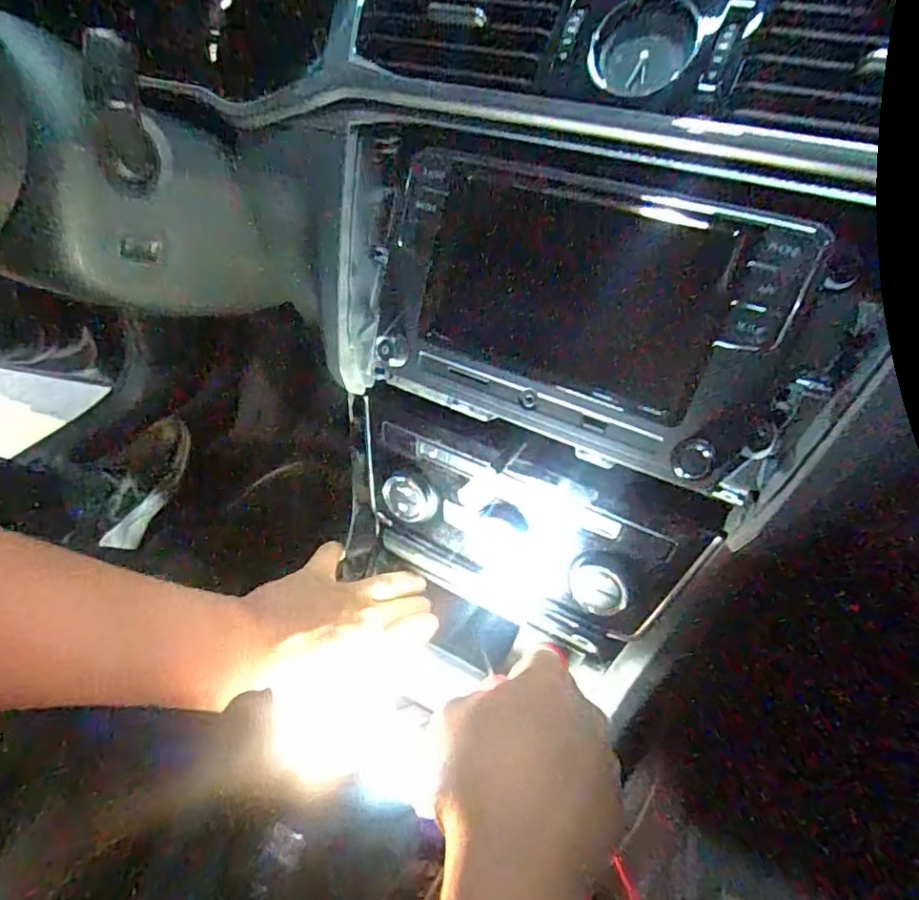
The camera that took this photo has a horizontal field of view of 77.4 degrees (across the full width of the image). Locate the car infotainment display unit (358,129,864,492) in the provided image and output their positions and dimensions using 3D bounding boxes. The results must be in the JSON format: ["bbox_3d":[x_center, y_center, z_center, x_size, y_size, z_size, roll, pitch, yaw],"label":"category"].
[{"bbox_3d":[0.048,-0.081,0.328,0.255,0.139,0.060,24,18,20],"label":"car infotainment display unit"}]

